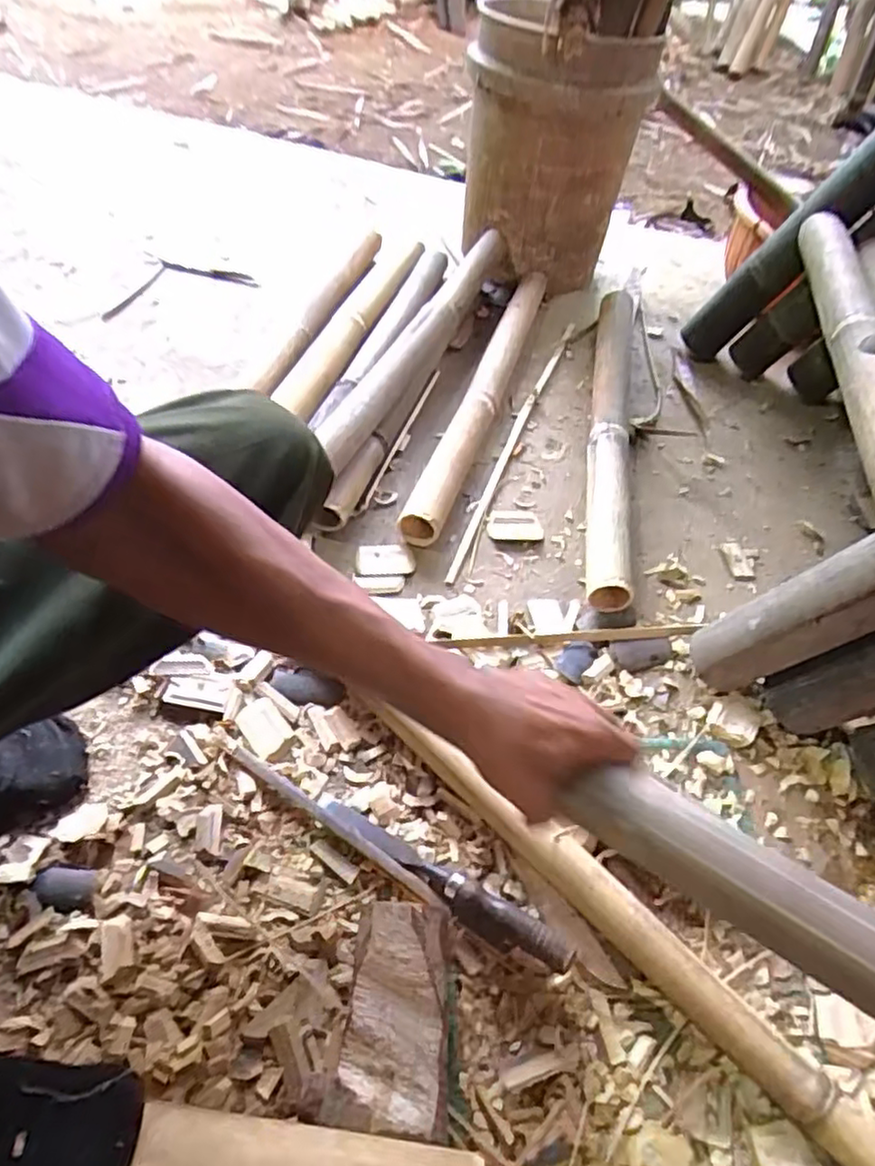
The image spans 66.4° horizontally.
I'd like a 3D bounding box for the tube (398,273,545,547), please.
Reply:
[{"bbox_3d":[0.072,-0.285,0.974,0.054,0.053,0.612,17,52,9],"label":"tube"}]

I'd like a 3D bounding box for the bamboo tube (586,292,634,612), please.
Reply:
[{"bbox_3d":[0.247,-0.233,0.940,0.066,0.063,0.653,11,52,4],"label":"bamboo tube"}]

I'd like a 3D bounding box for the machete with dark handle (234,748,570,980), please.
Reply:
[{"bbox_3d":[-0.040,0.224,0.565,0.324,0.033,0.026,27,55,16],"label":"machete with dark handle"}]

